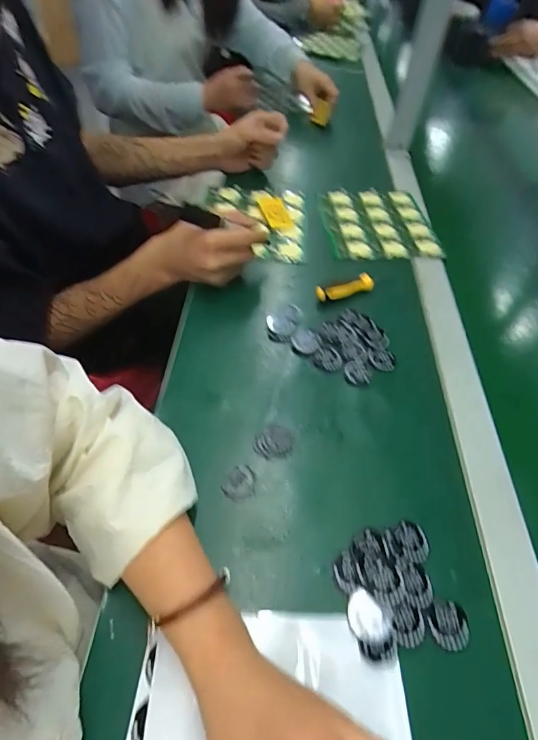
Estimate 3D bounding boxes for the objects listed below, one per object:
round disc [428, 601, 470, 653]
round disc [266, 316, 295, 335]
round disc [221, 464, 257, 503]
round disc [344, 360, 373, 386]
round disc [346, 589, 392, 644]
[{"bbox_3d":[0.133,0.189,0.305,0.029,0.005,0.031,1,51,-2],"label":"round disc"},{"bbox_3d":[0.016,-0.056,0.494,0.031,0.008,0.036,-29,58,-23],"label":"round disc"},{"bbox_3d":[-0.025,0.101,0.368,0.027,0.007,0.031,23,54,15],"label":"round disc"},{"bbox_3d":[0.098,0.003,0.453,0.029,0.004,0.032,8,51,4],"label":"round disc"},{"bbox_3d":[0.073,0.181,0.302,0.027,0.007,0.034,-37,61,-27],"label":"round disc"}]

